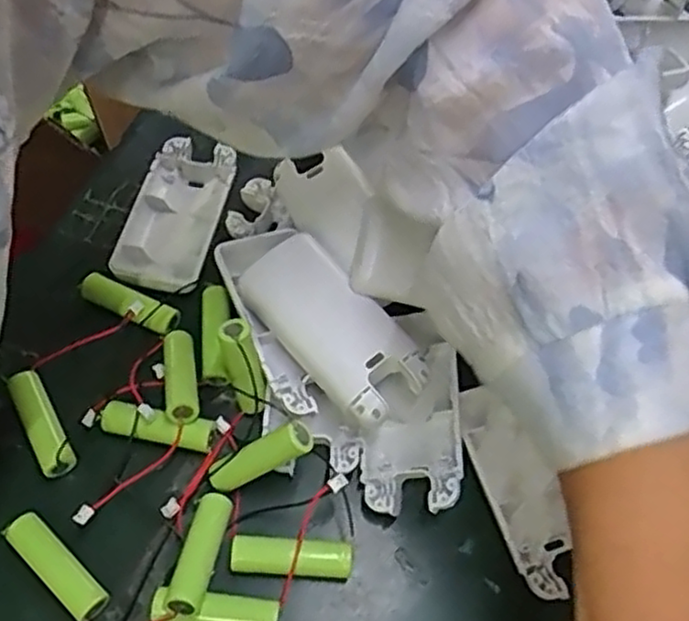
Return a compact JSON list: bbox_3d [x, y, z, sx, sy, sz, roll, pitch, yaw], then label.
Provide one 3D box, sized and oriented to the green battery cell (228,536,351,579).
[{"bbox_3d":[-0.022,0.102,0.294,0.049,0.014,0.013,6,59,-1],"label":"green battery cell"}]

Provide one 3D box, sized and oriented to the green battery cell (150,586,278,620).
[{"bbox_3d":[-0.051,0.120,0.282,0.048,0.015,0.013,8,59,0],"label":"green battery cell"}]

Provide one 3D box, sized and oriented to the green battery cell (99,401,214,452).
[{"bbox_3d":[-0.084,0.052,0.318,0.049,0.014,0.012,11,59,2],"label":"green battery cell"}]

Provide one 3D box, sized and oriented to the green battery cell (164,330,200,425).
[{"bbox_3d":[-0.075,0.031,0.326,0.014,0.014,0.050,-8,44,-10],"label":"green battery cell"}]

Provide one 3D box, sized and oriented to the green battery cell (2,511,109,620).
[{"bbox_3d":[-0.116,0.104,0.288,0.050,0.013,0.015,39,64,17],"label":"green battery cell"}]

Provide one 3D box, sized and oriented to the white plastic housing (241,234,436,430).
[{"bbox_3d":[-0.006,0.006,0.320,0.041,0.014,0.092,-35,68,-22],"label":"white plastic housing"}]

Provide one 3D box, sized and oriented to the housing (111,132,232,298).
[{"bbox_3d":[-0.090,-0.051,0.380,0.045,0.020,0.091,11,59,2],"label":"housing"}]

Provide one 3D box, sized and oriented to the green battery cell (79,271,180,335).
[{"bbox_3d":[-0.106,-0.003,0.348,0.053,0.012,0.015,24,61,10],"label":"green battery cell"}]

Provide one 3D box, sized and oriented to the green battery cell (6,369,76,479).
[{"bbox_3d":[-0.136,0.050,0.317,0.014,0.011,0.050,-27,65,-19],"label":"green battery cell"}]

